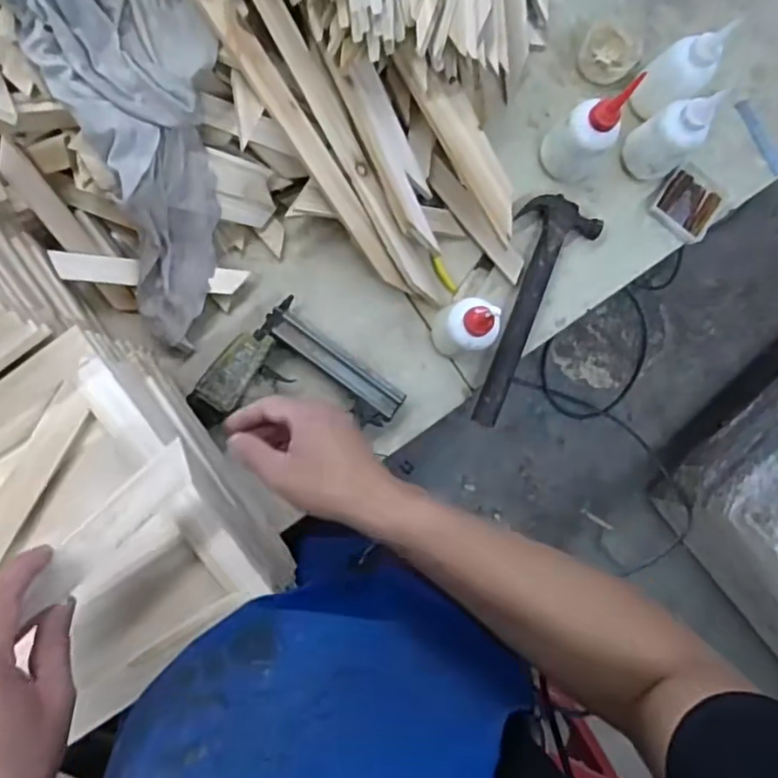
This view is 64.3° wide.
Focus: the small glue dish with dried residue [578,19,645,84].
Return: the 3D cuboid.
[{"bbox_3d":[0.257,-0.393,0.724,0.064,0.030,0.080,43,85,-4],"label":"small glue dish with dried residue"}]

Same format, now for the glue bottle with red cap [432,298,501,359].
[{"bbox_3d":[0.081,-0.065,0.651,0.050,0.144,0.052,0,89,-7],"label":"glue bottle with red cap"}]

